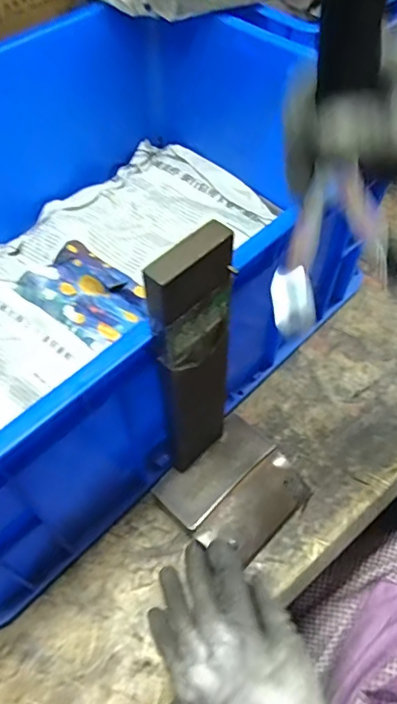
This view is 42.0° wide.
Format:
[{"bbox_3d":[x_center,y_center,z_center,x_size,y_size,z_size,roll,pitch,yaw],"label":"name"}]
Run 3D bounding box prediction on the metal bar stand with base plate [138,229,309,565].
[{"bbox_3d":[0.025,0.048,0.333,0.099,0.256,0.100,-36,62,-21],"label":"metal bar stand with base plate"}]

